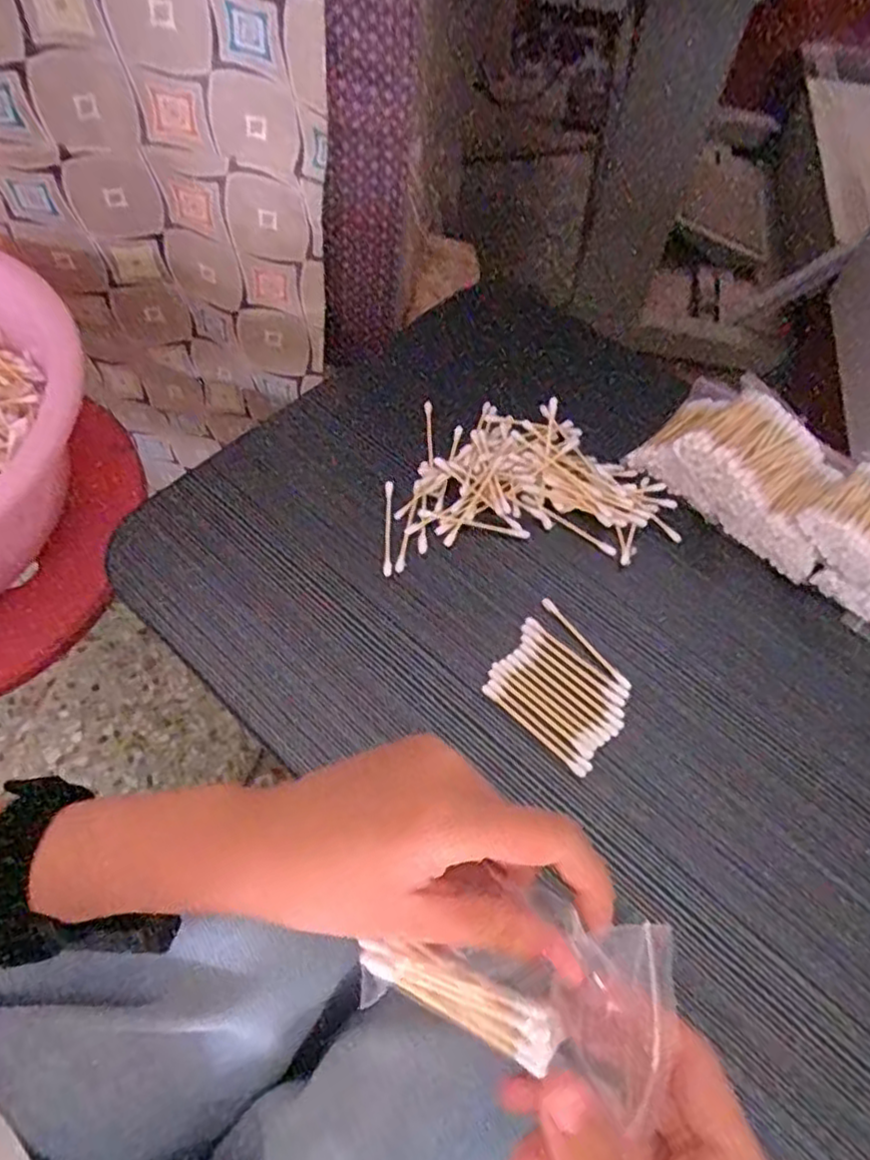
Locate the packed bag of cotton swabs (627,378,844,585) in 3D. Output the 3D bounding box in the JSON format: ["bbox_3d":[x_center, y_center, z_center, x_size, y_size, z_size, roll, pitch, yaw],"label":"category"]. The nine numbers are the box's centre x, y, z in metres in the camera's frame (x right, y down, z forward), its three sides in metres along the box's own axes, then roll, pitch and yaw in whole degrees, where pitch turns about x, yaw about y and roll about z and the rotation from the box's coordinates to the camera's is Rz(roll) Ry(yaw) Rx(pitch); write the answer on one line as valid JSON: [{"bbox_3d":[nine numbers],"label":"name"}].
[{"bbox_3d":[0.200,-0.071,0.430,0.079,0.050,0.131,-39,69,-22],"label":"packed bag of cotton swabs"}]

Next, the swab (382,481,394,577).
[{"bbox_3d":[-0.029,-0.034,0.427,0.006,0.004,0.072,1,60,-2],"label":"swab"}]

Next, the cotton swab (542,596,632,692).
[{"bbox_3d":[0.086,0.037,0.391,0.006,0.005,0.069,-33,67,-20],"label":"cotton swab"}]

